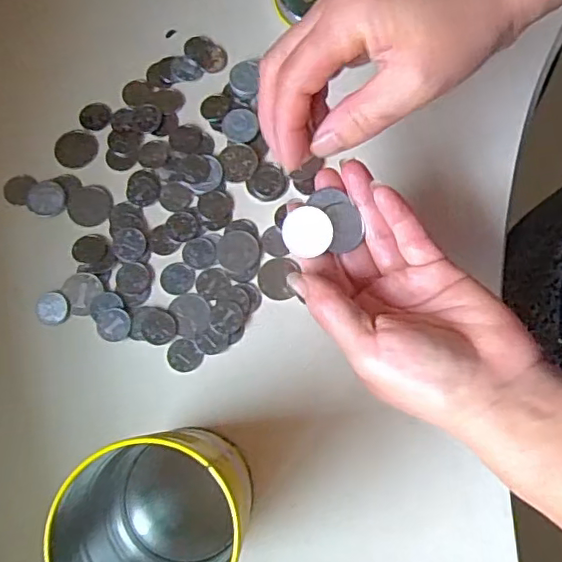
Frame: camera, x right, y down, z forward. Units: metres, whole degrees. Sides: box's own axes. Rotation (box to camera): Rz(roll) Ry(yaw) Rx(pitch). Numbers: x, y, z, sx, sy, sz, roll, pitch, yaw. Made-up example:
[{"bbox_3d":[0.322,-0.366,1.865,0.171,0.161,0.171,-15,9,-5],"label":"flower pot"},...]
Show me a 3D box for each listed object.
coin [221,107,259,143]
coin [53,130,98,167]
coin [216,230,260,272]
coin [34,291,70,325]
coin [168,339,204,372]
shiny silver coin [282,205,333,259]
[{"bbox_3d":[-0.025,-0.093,0.343,0.021,0.004,0.021,-1,85,9],"label":"coin"},{"bbox_3d":[-0.123,-0.079,0.342,0.025,0.004,0.023,0,77,-1],"label":"coin"},{"bbox_3d":[-0.024,-0.017,0.327,0.024,0.004,0.024,0,77,-1],"label":"coin"},{"bbox_3d":[-0.128,0.015,0.317,0.019,0.004,0.018,0,77,-1],"label":"coin"},{"bbox_3d":[-0.054,0.041,0.315,0.017,0.004,0.018,-31,79,-8],"label":"coin"},{"bbox_3d":[0.013,-0.024,0.275,0.024,0.004,0.023,1,95,11],"label":"shiny silver coin"}]

